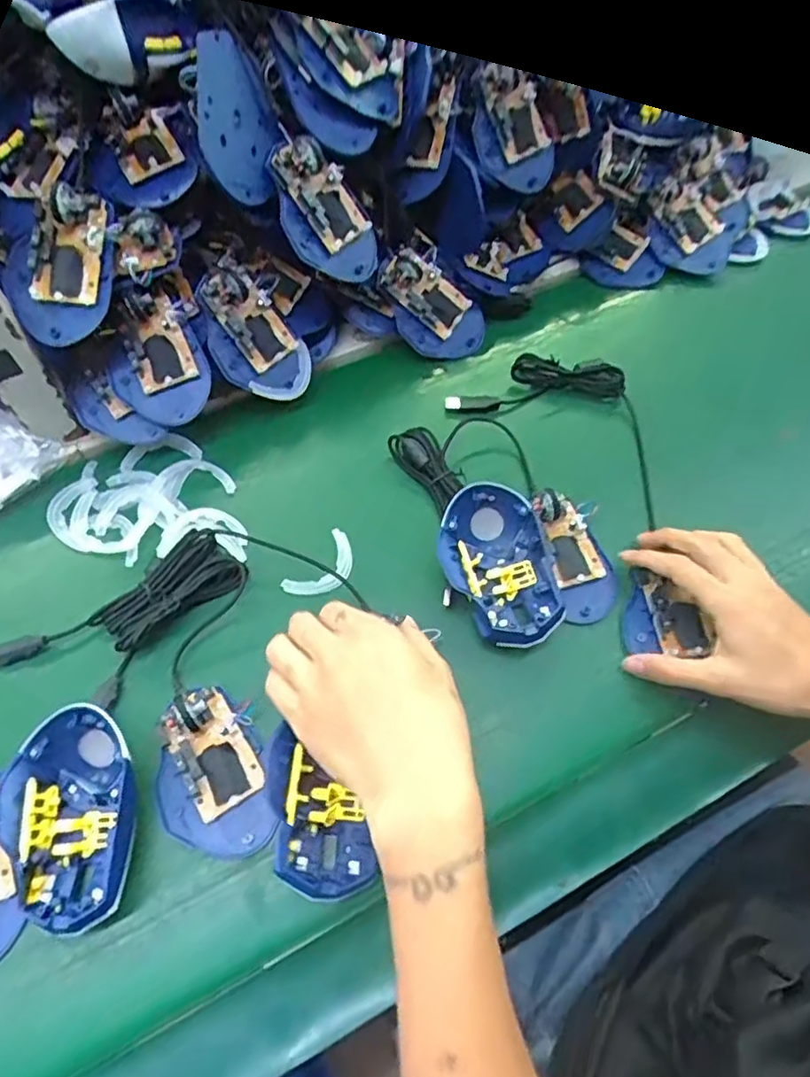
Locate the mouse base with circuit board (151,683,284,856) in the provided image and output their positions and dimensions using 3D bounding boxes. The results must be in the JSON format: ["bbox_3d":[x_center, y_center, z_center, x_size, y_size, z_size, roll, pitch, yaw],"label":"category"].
[{"bbox_3d":[-0.127,0.147,0.409,0.067,0.030,0.105,-15,65,-11],"label":"mouse base with circuit board"}]

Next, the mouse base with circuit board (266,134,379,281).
[{"bbox_3d":[-0.064,-0.252,0.502,0.065,0.109,0.020,-46,30,-8],"label":"mouse base with circuit board"}]

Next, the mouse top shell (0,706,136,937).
[{"bbox_3d":[-0.200,0.169,0.389,0.078,0.040,0.121,-6,63,-6],"label":"mouse top shell"}]

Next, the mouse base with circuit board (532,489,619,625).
[{"bbox_3d":[0.137,0.011,0.490,0.047,0.030,0.099,-9,64,-9],"label":"mouse base with circuit board"}]

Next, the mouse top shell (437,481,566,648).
[{"bbox_3d":[0.066,0.022,0.475,0.076,0.042,0.124,-12,63,-9],"label":"mouse top shell"}]

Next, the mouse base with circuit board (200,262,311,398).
[{"bbox_3d":[-0.126,-0.164,0.524,0.069,0.023,0.111,-42,114,-14],"label":"mouse base with circuit board"}]

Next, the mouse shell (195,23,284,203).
[{"bbox_3d":[-0.122,-0.305,0.467,0.058,0.107,0.014,-25,23,-35],"label":"mouse shell"}]

